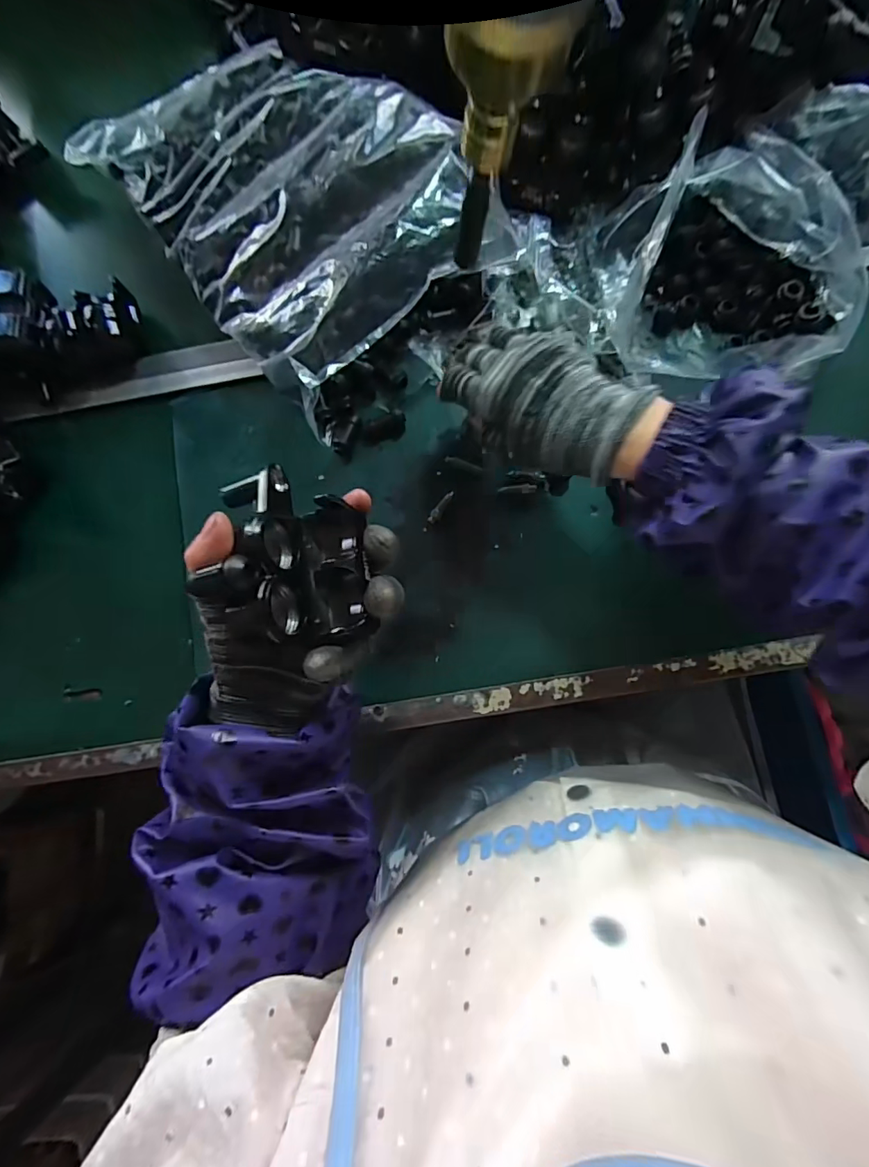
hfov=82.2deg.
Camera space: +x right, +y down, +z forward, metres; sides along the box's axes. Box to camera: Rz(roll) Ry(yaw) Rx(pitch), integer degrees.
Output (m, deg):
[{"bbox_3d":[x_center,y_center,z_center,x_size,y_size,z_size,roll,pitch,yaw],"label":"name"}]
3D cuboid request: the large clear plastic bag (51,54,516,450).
[{"bbox_3d":[-0.108,-0.287,0.358,0.198,0.082,0.289,-42,83,-3],"label":"large clear plastic bag"}]

